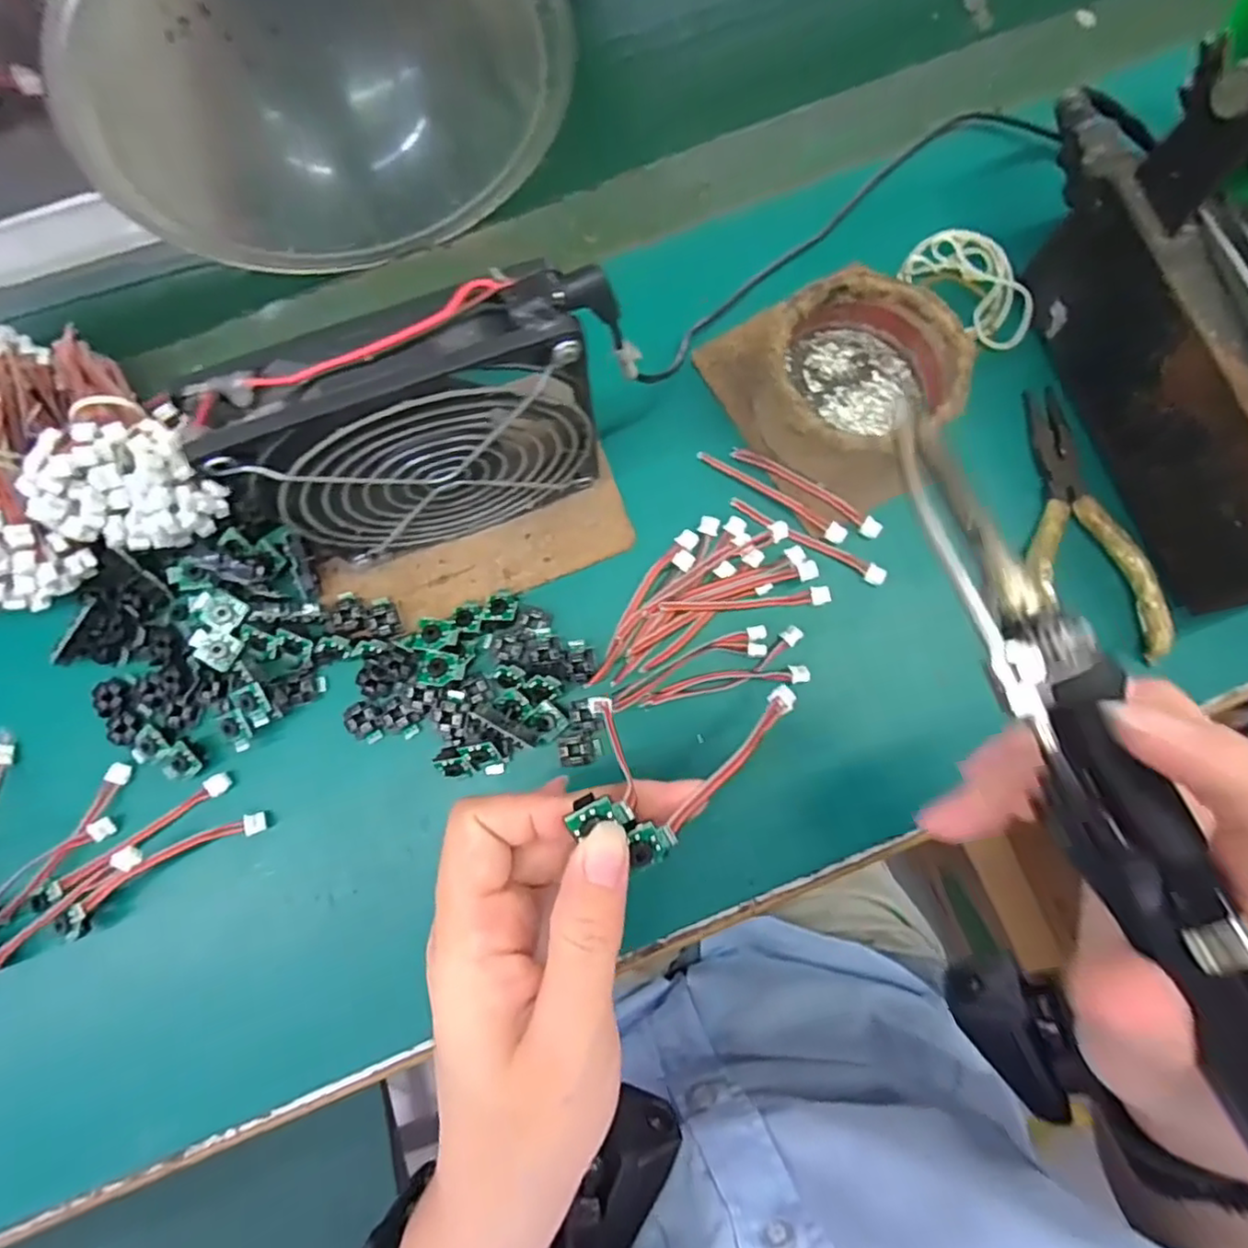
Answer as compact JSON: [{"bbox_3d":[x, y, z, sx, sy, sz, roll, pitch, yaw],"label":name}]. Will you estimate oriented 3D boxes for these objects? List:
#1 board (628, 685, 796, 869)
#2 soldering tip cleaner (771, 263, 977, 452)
[{"bbox_3d":[0.031,0.045,0.207,0.011,0.008,0.082,46,56,9],"label":"board"},{"bbox_3d":[0.103,-0.111,0.292,0.084,0.039,0.080,-2,82,0],"label":"soldering tip cleaner"}]

